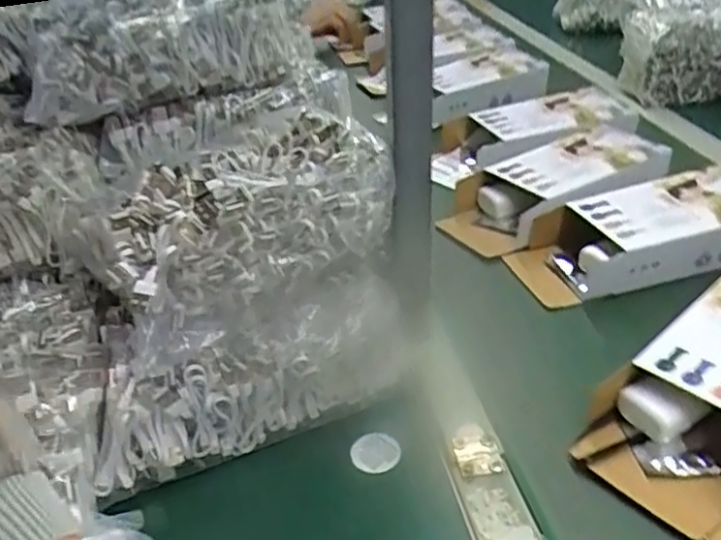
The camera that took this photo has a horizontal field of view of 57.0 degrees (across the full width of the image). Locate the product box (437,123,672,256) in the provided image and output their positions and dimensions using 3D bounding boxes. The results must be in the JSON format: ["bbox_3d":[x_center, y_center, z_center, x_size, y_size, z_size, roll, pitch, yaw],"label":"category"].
[{"bbox_3d":[0.217,-0.087,0.727,0.263,0.055,0.119,-17,35,-20],"label":"product box"}]

